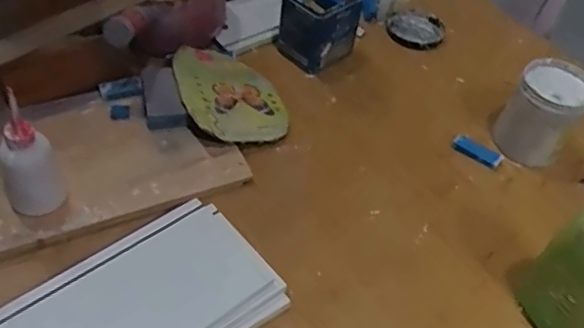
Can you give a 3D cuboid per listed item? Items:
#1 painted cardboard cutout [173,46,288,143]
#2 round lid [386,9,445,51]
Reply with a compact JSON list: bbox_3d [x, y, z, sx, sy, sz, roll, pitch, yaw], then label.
[{"bbox_3d":[-0.093,-0.098,0.863,0.141,0.029,0.179,-24,72,-42],"label":"painted cardboard cutout"},{"bbox_3d":[0.217,-0.234,1.062,0.101,0.017,0.099,3,47,-3],"label":"round lid"}]

